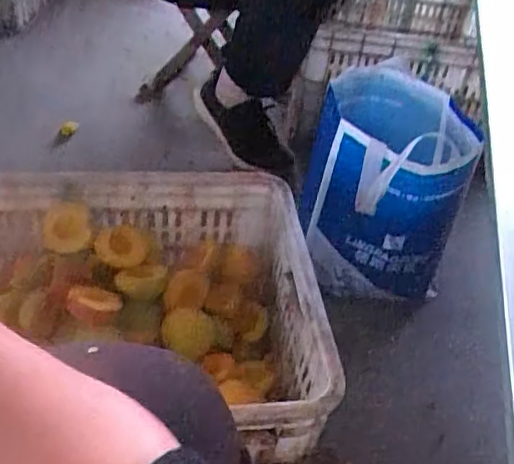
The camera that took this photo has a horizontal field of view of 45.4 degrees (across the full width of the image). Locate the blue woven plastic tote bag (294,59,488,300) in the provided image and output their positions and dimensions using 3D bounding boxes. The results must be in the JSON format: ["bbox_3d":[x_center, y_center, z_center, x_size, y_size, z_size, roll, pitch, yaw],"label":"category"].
[{"bbox_3d":[0.203,-0.087,1.021,0.210,0.298,0.349,9,42,2],"label":"blue woven plastic tote bag"}]

